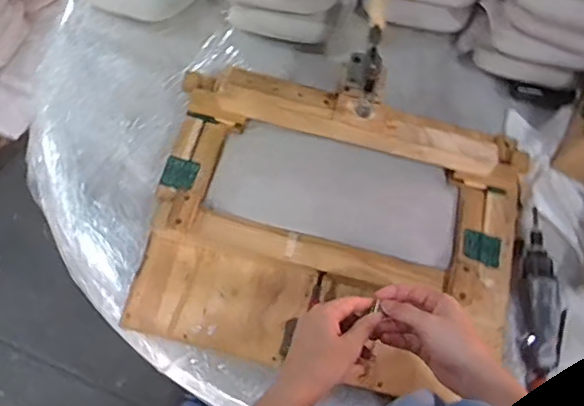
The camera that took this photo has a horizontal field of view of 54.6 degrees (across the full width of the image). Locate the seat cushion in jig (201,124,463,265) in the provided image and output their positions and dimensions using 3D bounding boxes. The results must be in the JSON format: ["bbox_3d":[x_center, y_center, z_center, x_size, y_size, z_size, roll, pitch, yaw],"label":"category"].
[{"bbox_3d":[0.065,-0.011,0.830,0.356,0.048,0.147,15,69,2],"label":"seat cushion in jig"}]

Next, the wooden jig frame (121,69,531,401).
[{"bbox_3d":[0.069,0.029,0.795,0.533,0.115,0.407,12,74,4],"label":"wooden jig frame"}]

